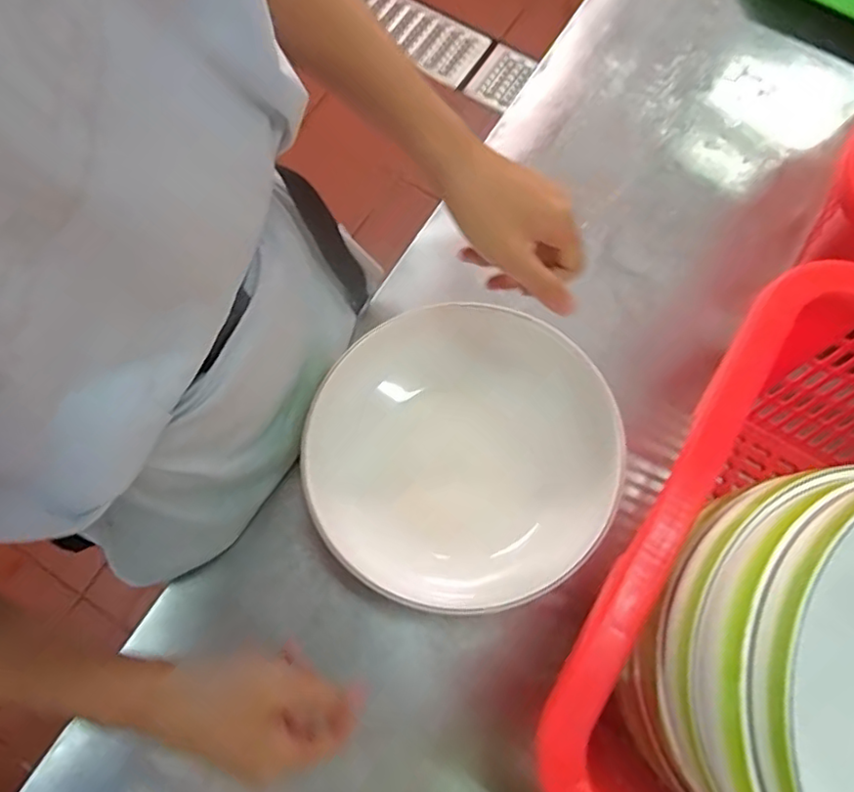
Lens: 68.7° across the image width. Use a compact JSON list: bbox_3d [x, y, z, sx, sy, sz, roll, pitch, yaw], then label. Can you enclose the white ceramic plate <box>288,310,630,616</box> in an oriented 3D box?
[{"bbox_3d":[0.026,0.042,0.498,0.237,0.031,0.236,0,75,0],"label":"white ceramic plate"}]

